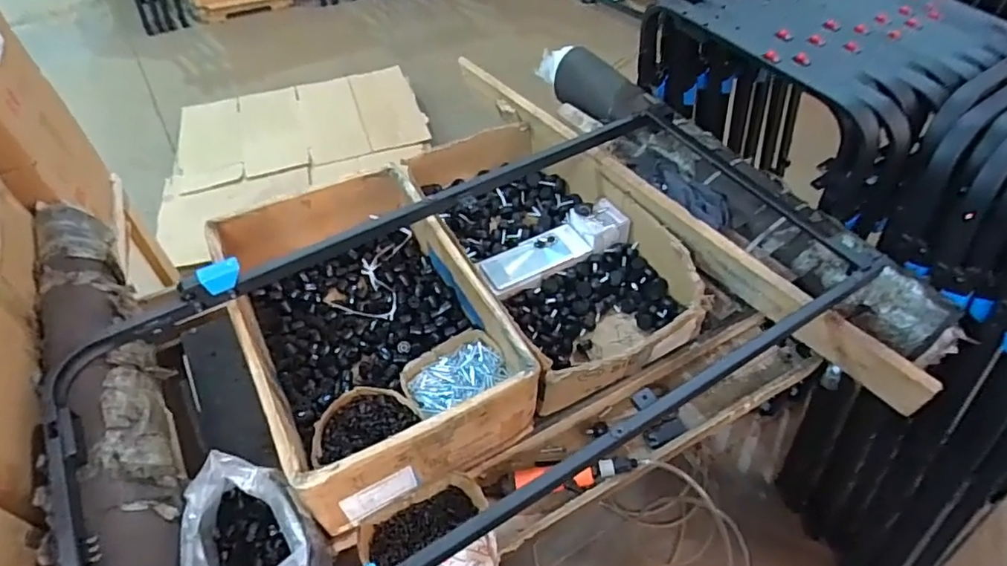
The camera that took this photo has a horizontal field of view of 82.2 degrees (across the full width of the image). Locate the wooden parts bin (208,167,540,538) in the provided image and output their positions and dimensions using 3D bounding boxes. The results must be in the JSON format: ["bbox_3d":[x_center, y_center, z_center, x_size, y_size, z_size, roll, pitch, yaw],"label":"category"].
[{"bbox_3d":[-0.216,0.061,0.935,0.344,0.171,0.530,-23,54,-17],"label":"wooden parts bin"}]

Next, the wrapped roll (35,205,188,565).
[{"bbox_3d":[-0.526,0.156,0.762,0.130,0.094,0.859,-25,54,-19],"label":"wrapped roll"}]

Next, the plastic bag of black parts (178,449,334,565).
[{"bbox_3d":[-0.321,0.324,0.729,0.147,0.135,0.176,-31,57,-23],"label":"plastic bag of black parts"}]

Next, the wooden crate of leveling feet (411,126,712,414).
[{"bbox_3d":[0.080,-0.077,1.084,0.351,0.127,0.606,-25,54,-18],"label":"wooden crate of leveling feet"}]

